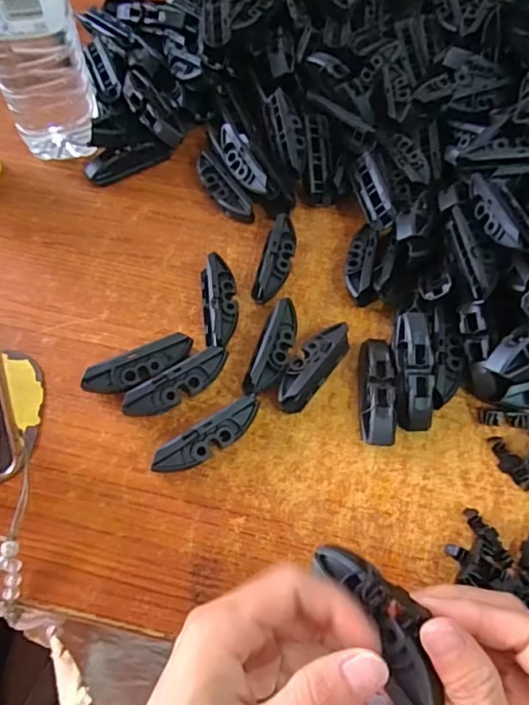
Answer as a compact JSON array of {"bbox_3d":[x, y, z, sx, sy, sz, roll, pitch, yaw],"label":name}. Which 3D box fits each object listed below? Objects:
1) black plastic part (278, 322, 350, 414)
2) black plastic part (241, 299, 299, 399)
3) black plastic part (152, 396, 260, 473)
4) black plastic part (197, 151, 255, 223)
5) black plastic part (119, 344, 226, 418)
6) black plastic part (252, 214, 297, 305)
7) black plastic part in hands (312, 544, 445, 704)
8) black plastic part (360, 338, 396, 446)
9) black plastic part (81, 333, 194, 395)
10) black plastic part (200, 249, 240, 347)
[{"bbox_3d":[0.031,0.008,0.338,0.022,0.022,0.069,34,66,15],"label":"black plastic part"},{"bbox_3d":[0.007,-0.002,0.341,0.020,0.024,0.073,18,63,7],"label":"black plastic part"},{"bbox_3d":[-0.032,0.052,0.310,0.069,0.024,0.016,-30,67,-17],"label":"black plastic part"},{"bbox_3d":[-0.034,-0.125,0.403,0.019,0.016,0.066,-30,67,-17],"label":"black plastic part"},{"bbox_3d":[-0.054,0.019,0.327,0.070,0.015,0.023,-30,106,-15],"label":"black plastic part"},{"bbox_3d":[0.010,-0.068,0.377,0.021,0.022,0.070,17,62,6],"label":"black plastic part"},{"bbox_3d":[0.048,0.107,0.212,0.025,0.013,0.071,-25,55,-13],"label":"black plastic part in hands"},{"bbox_3d":[0.071,0.024,0.332,0.020,0.019,0.068,4,62,-1],"label":"black plastic part"},{"bbox_3d":[-0.079,0.007,0.331,0.069,0.012,0.021,-28,96,-19],"label":"black plastic part"},{"bbox_3d":[-0.030,-0.035,0.357,0.024,0.026,0.067,-3,62,-5],"label":"black plastic part"}]

